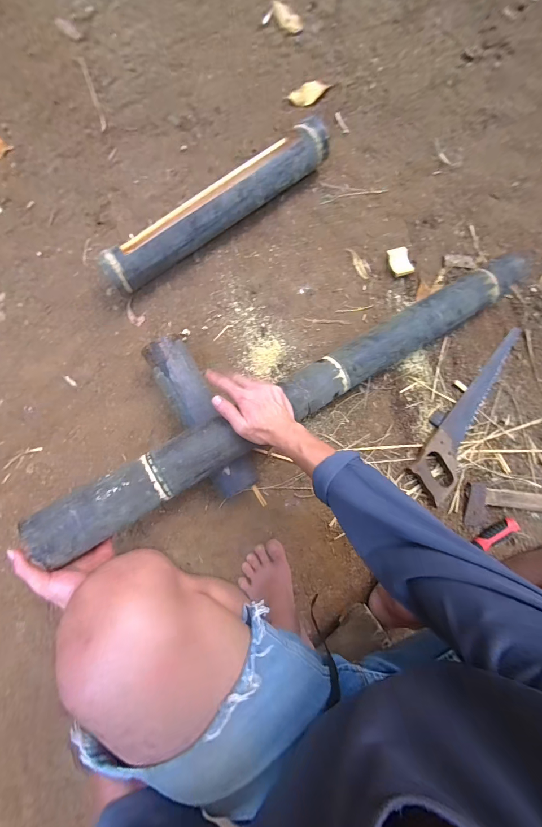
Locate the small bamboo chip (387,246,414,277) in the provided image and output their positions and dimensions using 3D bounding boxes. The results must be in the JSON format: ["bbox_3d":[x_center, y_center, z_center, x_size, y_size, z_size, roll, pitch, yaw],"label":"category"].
[{"bbox_3d":[0.278,-0.326,0.696,0.046,0.010,0.061,-15,85,3],"label":"small bamboo chip"}]

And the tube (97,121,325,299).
[{"bbox_3d":[-0.106,-0.402,0.635,0.486,0.087,0.083,-37,92,-6],"label":"tube"}]

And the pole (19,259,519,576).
[{"bbox_3d":[0.092,-0.054,0.569,0.961,0.061,0.079,-30,91,-15],"label":"pole"}]

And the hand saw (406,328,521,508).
[{"bbox_3d":[0.440,-0.001,0.691,0.103,0.027,0.406,37,85,-3],"label":"hand saw"}]

